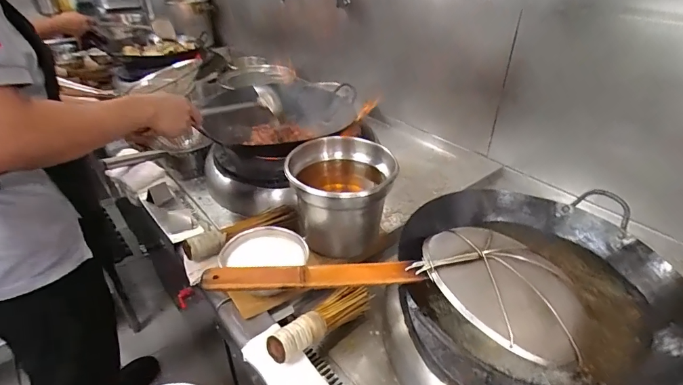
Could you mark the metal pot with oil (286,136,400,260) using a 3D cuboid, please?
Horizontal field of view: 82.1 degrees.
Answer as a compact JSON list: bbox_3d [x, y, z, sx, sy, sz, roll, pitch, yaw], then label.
[{"bbox_3d":[-0.004,0.023,0.884,0.212,0.225,0.219,0,32,0],"label":"metal pot with oil"}]

